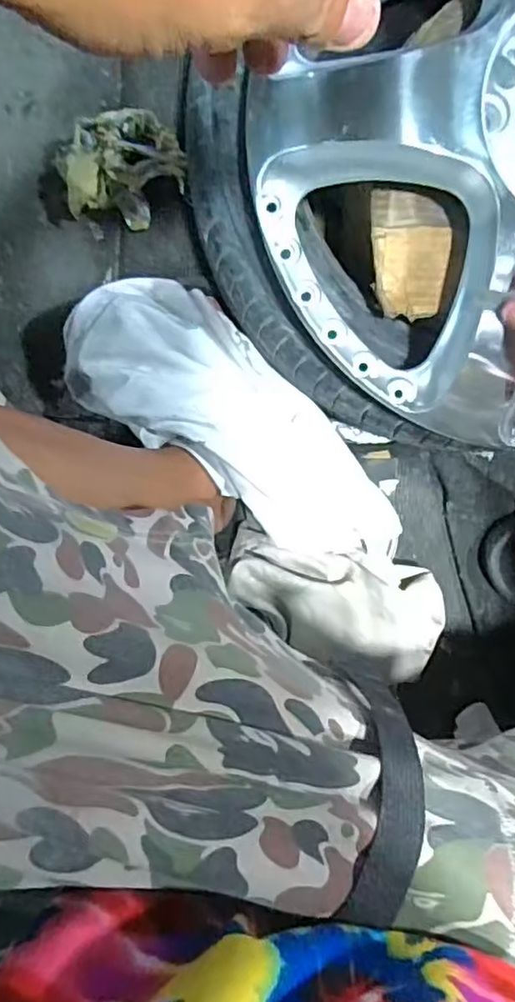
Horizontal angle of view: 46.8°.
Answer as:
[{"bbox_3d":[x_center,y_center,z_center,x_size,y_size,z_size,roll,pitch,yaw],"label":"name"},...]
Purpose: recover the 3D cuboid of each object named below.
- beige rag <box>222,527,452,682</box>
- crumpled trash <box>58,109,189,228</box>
[{"bbox_3d":[0.076,0.105,0.586,0.223,0.068,0.110,13,96,-5],"label":"beige rag"},{"bbox_3d":[-0.127,-0.312,0.575,0.112,0.061,0.091,-9,98,-2],"label":"crumpled trash"}]

